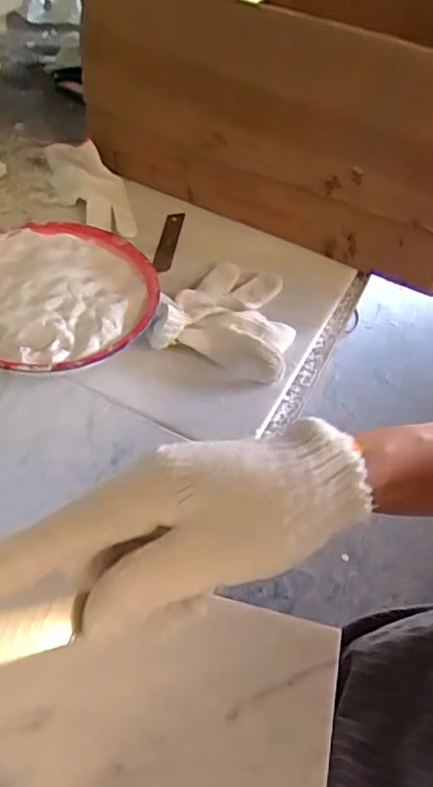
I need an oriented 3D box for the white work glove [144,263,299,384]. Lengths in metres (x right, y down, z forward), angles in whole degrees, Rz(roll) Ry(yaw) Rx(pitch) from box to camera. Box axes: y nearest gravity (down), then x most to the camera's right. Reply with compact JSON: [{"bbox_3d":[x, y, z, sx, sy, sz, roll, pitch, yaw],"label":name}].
[{"bbox_3d":[0.015,-0.077,0.522,0.112,0.038,0.129,15,51,5],"label":"white work glove"}]

